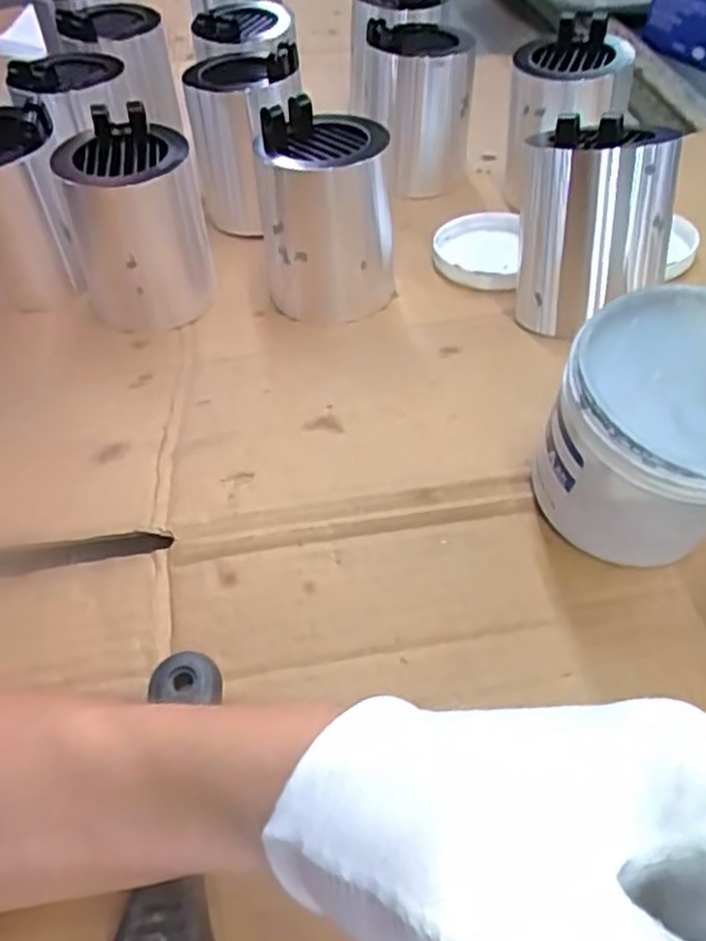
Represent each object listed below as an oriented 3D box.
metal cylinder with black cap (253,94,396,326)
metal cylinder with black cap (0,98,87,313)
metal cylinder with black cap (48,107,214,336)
[{"bbox_3d":[-0.018,-0.171,0.495,0.083,0.116,0.084,-5,50,-2],"label":"metal cylinder with black cap"},{"bbox_3d":[-0.240,-0.184,0.515,0.085,0.115,0.081,-15,51,-11],"label":"metal cylinder with black cap"},{"bbox_3d":[-0.148,-0.167,0.495,0.091,0.108,0.092,-17,52,-13],"label":"metal cylinder with black cap"}]

